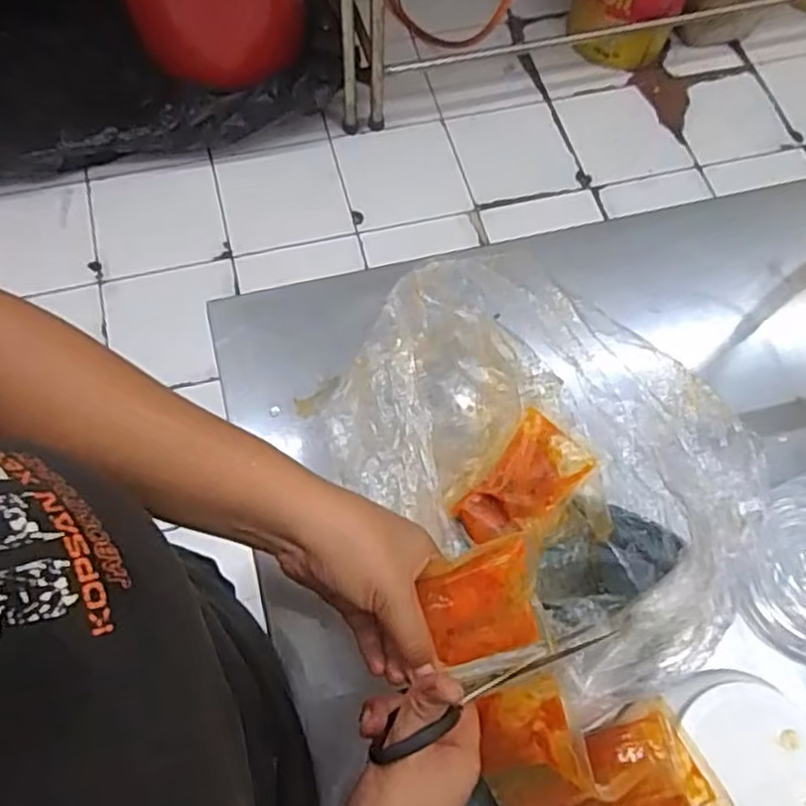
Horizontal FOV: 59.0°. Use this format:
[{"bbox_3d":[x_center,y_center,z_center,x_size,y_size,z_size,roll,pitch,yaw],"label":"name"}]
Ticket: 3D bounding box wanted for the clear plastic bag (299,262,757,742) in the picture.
[{"bbox_3d":[0.100,0.038,0.526,0.288,0.120,0.234,39,71,12],"label":"clear plastic bag"}]

